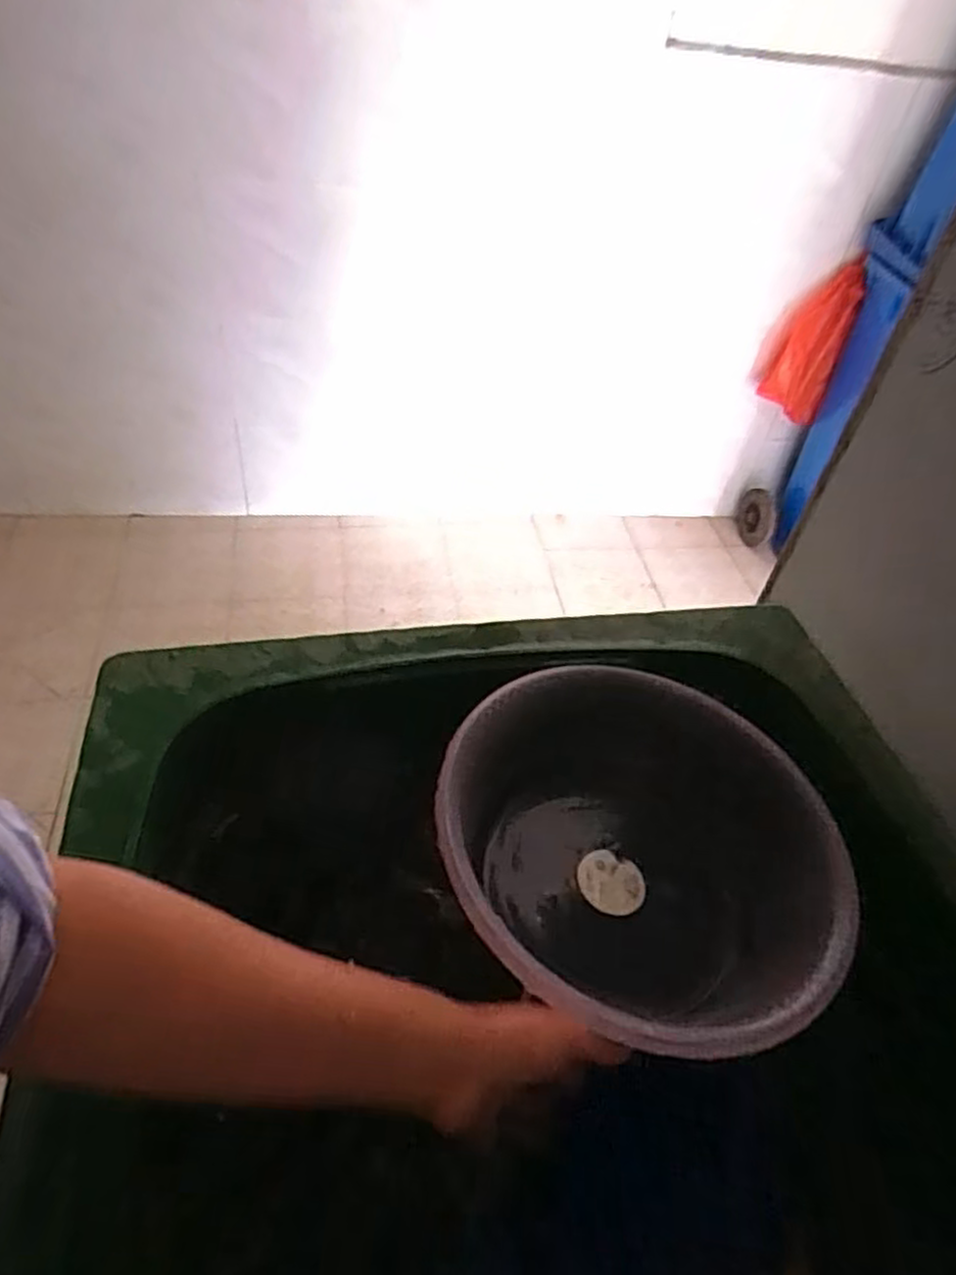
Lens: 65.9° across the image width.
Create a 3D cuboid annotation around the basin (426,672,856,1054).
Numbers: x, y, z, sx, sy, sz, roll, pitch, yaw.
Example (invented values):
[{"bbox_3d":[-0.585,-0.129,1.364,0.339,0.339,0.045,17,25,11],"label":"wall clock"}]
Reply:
[{"bbox_3d":[0.101,0.159,0.508,0.249,0.132,0.260,4,45,-4],"label":"basin"}]

